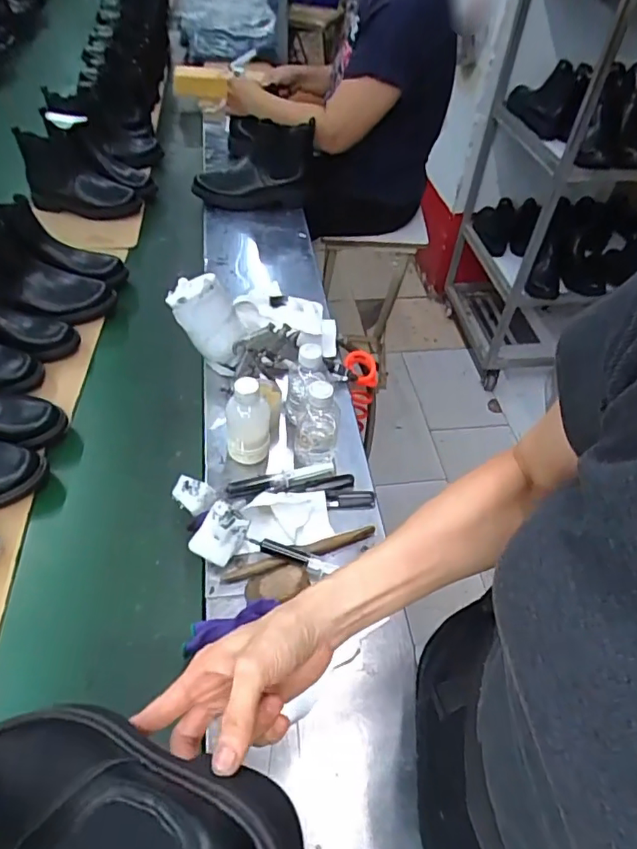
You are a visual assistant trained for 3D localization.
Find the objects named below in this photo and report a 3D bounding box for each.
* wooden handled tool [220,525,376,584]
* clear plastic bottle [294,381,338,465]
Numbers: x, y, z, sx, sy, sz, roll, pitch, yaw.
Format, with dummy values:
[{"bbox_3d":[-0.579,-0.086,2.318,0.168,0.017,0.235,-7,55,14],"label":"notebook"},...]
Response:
[{"bbox_3d":[-0.022,0.158,0.654,0.197,0.016,0.021,-16,52,-16],"label":"wooden handled tool"},{"bbox_3d":[-0.001,-0.011,0.724,0.059,0.130,0.074,8,49,4],"label":"clear plastic bottle"}]

